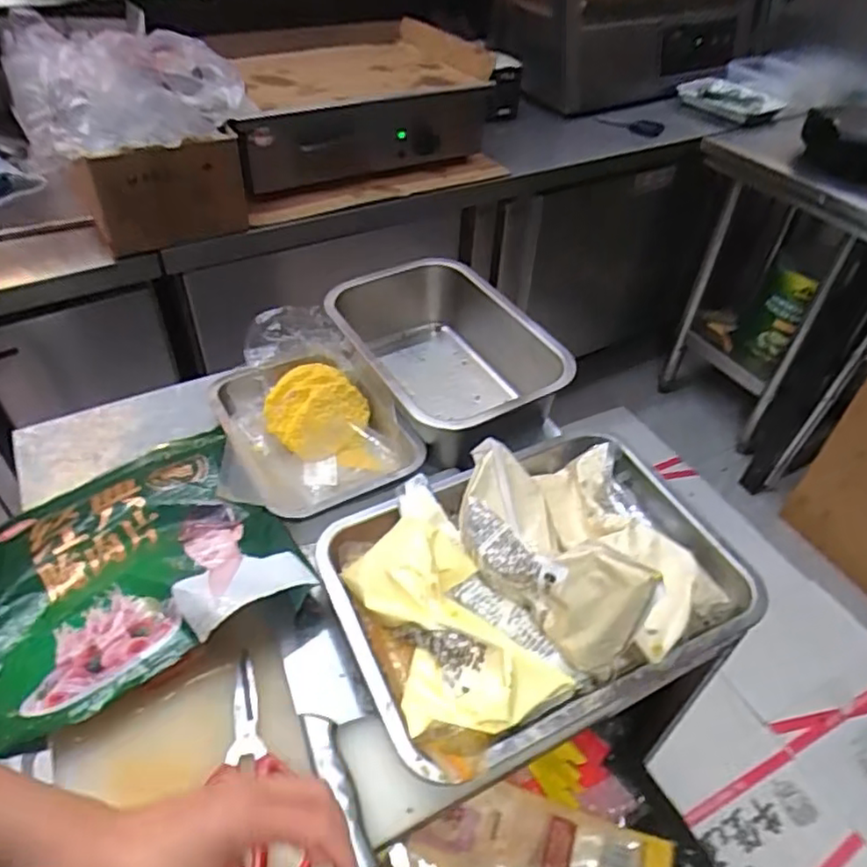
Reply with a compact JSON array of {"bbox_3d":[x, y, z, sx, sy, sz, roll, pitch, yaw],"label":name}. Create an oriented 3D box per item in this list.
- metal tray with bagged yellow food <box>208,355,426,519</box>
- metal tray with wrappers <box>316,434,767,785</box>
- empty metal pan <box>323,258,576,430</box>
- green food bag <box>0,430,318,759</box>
[{"bbox_3d":[-0.147,-0.011,0.780,0.213,0.064,0.251,-15,47,-17],"label":"metal tray with bagged yellow food"},{"bbox_3d":[0.097,0.111,0.596,0.357,0.124,0.261,-17,48,-19],"label":"metal tray with wrappers"},{"bbox_3d":[0.024,-0.086,0.866,0.236,0.145,0.304,-22,50,-23],"label":"empty metal pan"},{"bbox_3d":[-0.304,0.127,0.639,0.290,0.082,0.283,-26,51,-26],"label":"green food bag"}]

